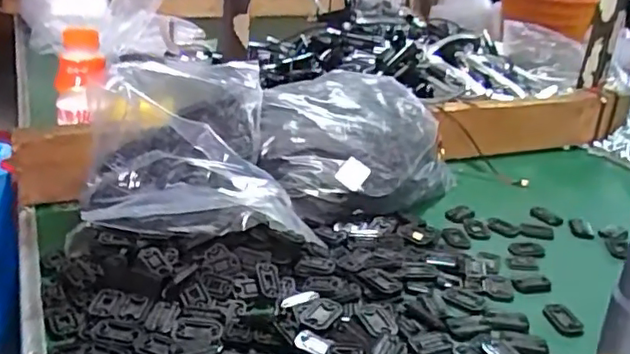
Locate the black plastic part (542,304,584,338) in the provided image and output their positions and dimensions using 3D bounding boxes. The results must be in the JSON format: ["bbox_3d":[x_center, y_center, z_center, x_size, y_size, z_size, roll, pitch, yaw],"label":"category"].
[{"bbox_3d":[0.243,0.139,0.586,0.031,0.004,0.044,-3,26,-13],"label":"black plastic part"}]

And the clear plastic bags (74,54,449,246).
[{"bbox_3d":[-0.047,-0.036,0.722,0.428,0.157,0.235,-14,31,-33],"label":"clear plastic bags"}]

